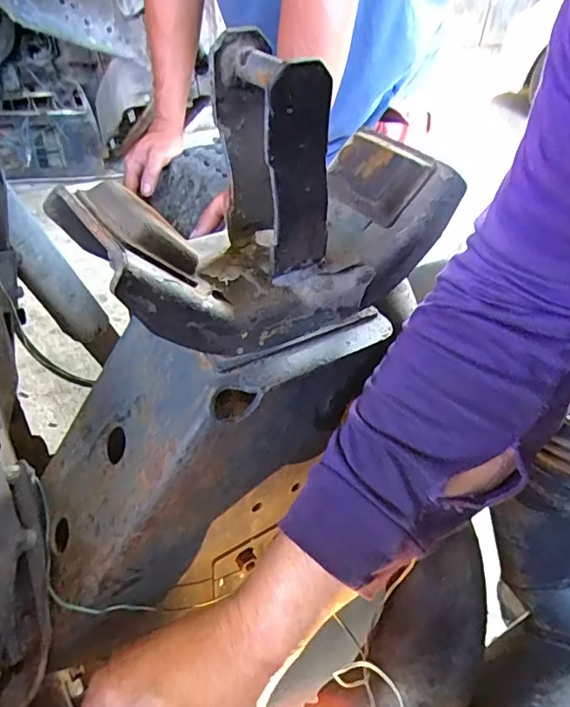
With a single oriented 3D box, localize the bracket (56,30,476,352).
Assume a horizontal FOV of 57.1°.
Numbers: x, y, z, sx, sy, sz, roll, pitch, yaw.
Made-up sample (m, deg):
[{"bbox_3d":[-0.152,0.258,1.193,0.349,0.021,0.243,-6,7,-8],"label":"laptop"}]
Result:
[{"bbox_3d":[-0.004,-0.086,0.280,0.203,0.125,0.086,-18,45,-26],"label":"bracket"}]

